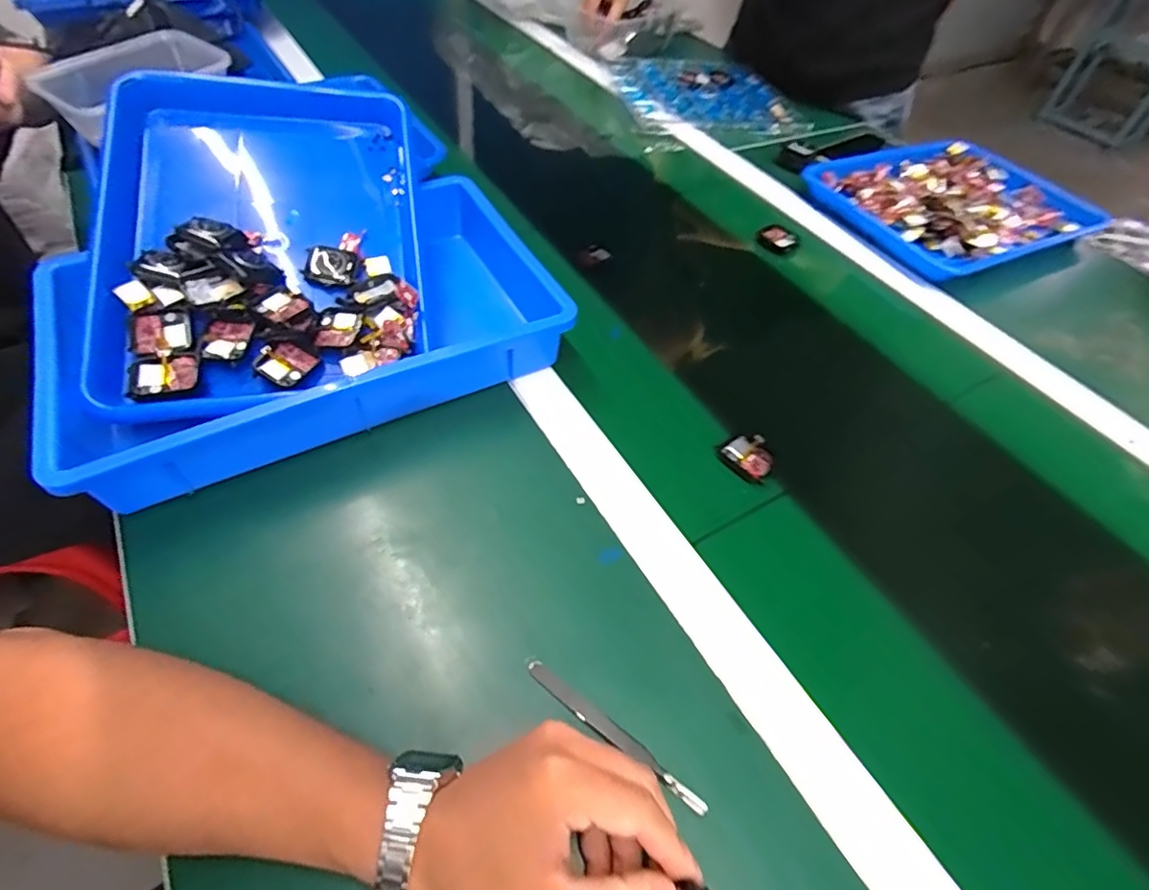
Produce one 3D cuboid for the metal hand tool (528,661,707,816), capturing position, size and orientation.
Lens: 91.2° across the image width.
[{"bbox_3d":[0.021,0.163,0.318,0.119,0.014,0.010,34,57,21],"label":"metal hand tool"}]

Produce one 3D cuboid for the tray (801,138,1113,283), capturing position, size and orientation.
[{"bbox_3d":[0.490,-0.309,0.718,0.322,0.039,0.237,-20,56,-19],"label":"tray"}]

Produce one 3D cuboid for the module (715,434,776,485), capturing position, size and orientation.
[{"bbox_3d":[0.142,0.009,0.459,0.044,0.014,0.035,36,58,22],"label":"module"}]

